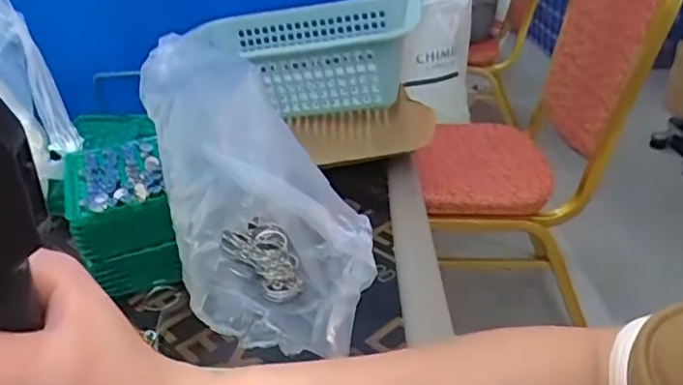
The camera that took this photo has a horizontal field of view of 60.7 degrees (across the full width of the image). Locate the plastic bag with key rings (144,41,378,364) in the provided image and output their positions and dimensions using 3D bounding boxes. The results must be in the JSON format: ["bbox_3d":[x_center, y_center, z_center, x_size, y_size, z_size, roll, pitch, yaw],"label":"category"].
[{"bbox_3d":[-0.074,0.002,0.421,0.097,0.175,0.255,-15,31,-19],"label":"plastic bag with key rings"}]

